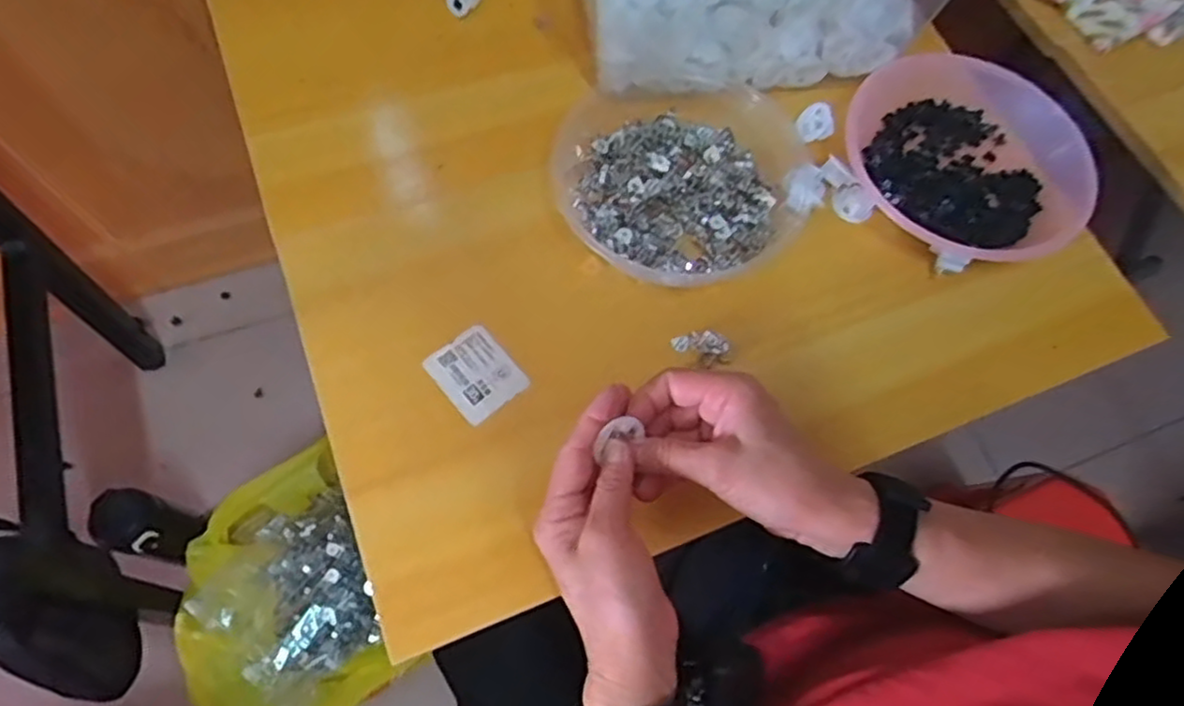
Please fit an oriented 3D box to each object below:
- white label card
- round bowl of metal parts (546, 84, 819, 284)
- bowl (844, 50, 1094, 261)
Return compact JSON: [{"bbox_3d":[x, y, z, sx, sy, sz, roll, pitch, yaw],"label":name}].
[{"bbox_3d":[-0.079,0.014,0.484,0.050,0.004,0.060,-38,74,-20],"label":"white label card"},{"bbox_3d":[0.069,-0.132,0.540,0.193,0.047,0.169,2,67,-5],"label":"round bowl of metal parts"},{"bbox_3d":[0.300,-0.152,0.568,0.176,0.044,0.187,2,68,-5],"label":"bowl"}]

